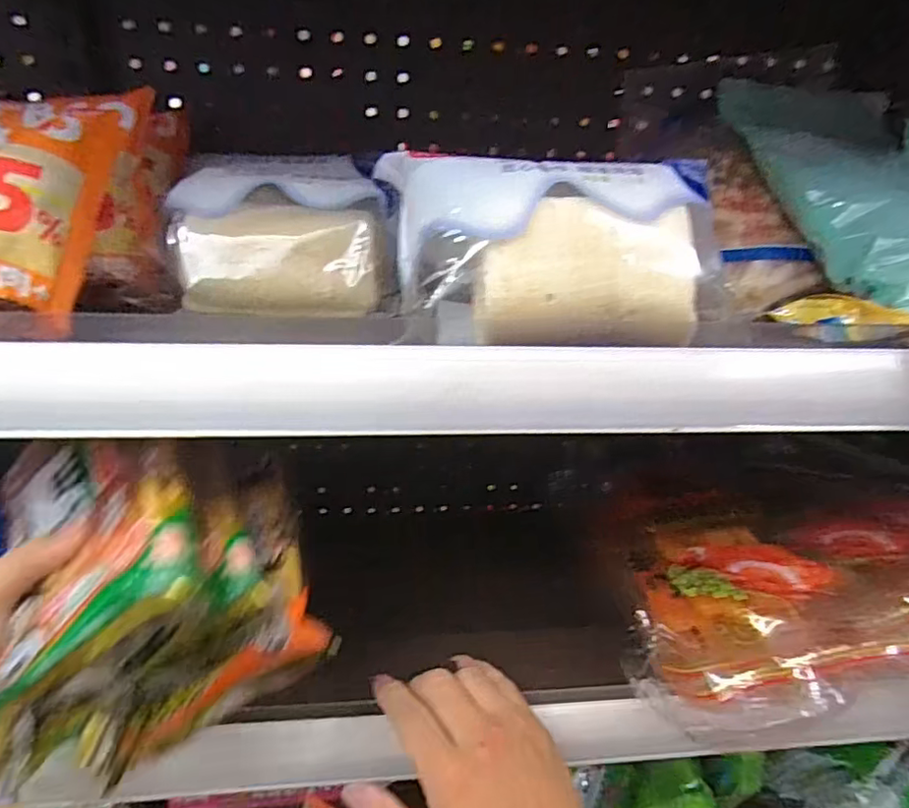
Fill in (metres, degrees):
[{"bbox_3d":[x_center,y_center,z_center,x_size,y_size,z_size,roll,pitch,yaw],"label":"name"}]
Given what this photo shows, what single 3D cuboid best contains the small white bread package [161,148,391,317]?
[{"bbox_3d":[-0.105,-0.103,0.363,0.128,0.081,0.072,2,23,-1],"label":"small white bread package"}]

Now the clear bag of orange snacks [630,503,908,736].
[{"bbox_3d":[0.301,0.131,0.427,0.368,0.075,0.189,1,23,-4],"label":"clear bag of orange snacks"}]

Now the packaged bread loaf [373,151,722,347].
[{"bbox_3d":[0.050,-0.079,0.307,0.175,0.081,0.069,2,23,-1],"label":"packaged bread loaf"}]

